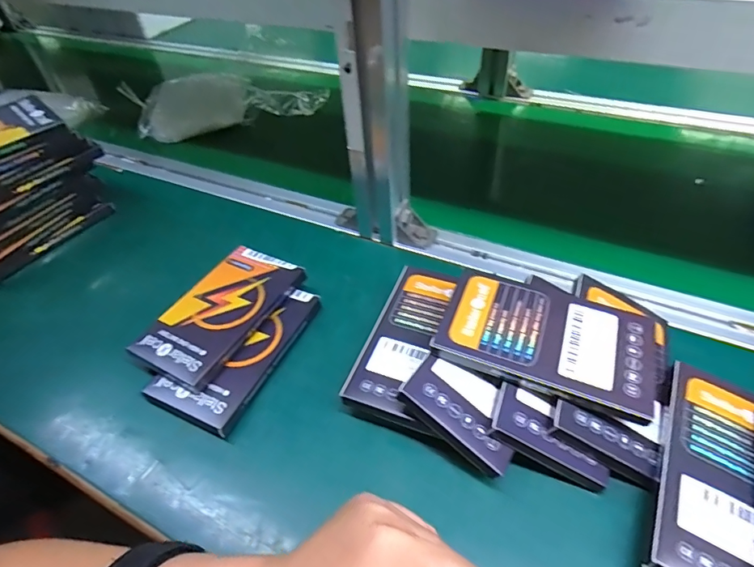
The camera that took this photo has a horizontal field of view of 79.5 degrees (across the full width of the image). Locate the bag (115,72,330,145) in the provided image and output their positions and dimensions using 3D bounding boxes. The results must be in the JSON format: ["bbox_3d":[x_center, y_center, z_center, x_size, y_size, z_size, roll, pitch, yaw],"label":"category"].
[{"bbox_3d":[-0.217,-0.274,0.663,0.270,0.054,0.138,-20,47,-14],"label":"bag"}]

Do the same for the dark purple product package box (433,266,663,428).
[{"bbox_3d":[0.113,0.035,0.301,0.132,0.012,0.076,18,53,16],"label":"dark purple product package box"}]

